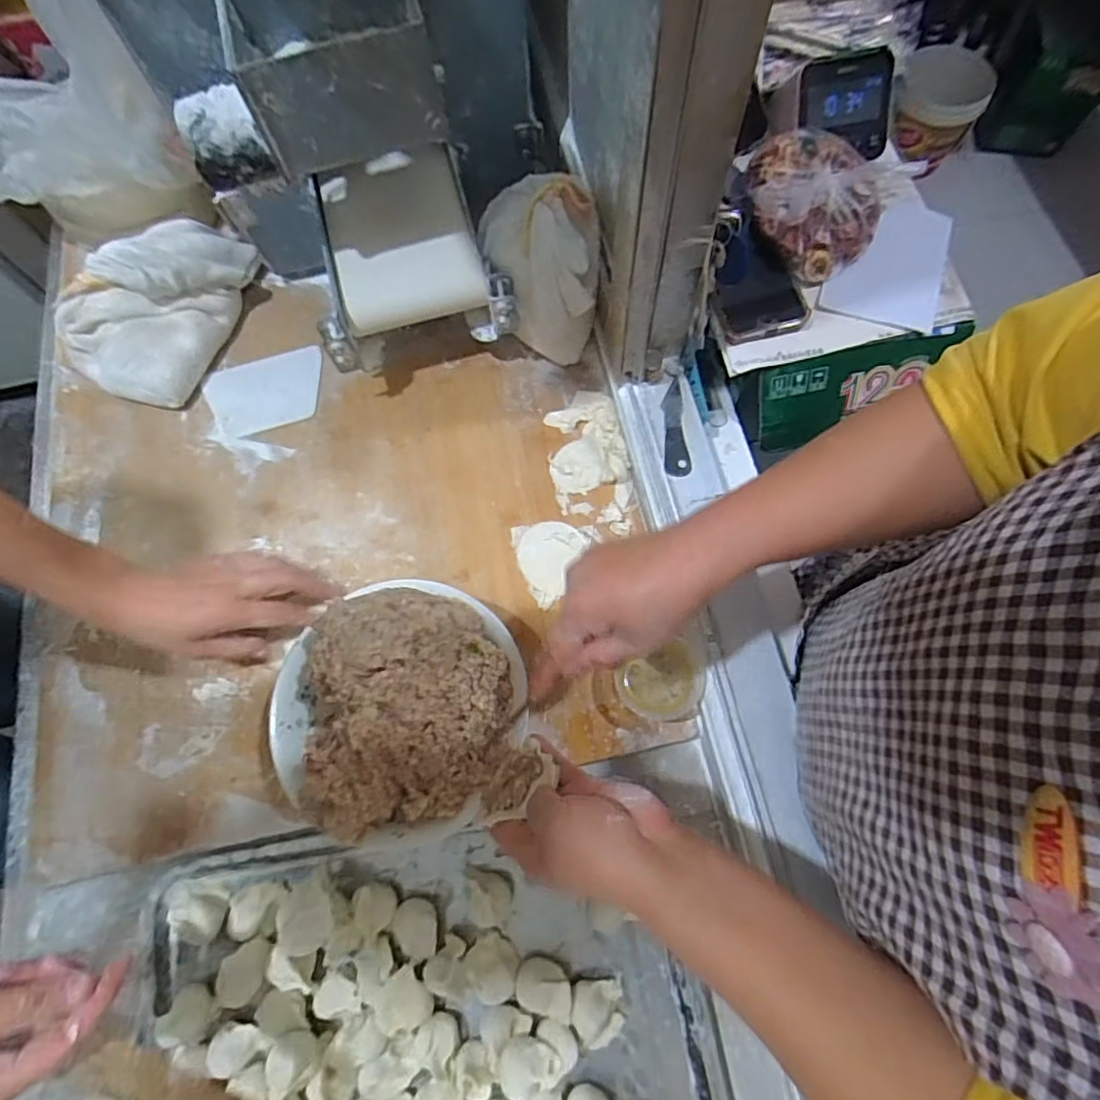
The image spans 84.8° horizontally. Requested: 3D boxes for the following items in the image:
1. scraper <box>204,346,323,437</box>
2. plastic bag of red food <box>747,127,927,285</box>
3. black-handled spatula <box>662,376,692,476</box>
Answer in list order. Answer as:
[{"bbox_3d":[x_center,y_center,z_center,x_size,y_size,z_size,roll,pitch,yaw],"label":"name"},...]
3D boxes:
[{"bbox_3d":[-0.296,-0.165,0.631,0.120,0.005,0.080,-14,77,-1],"label":"scraper"},{"bbox_3d":[0.260,-0.350,0.588,0.138,0.044,0.151,40,77,14],"label":"plastic bag of red food"},{"bbox_3d":[0.121,-0.119,0.579,0.024,0.005,0.104,0,72,2],"label":"black-handled spatula"}]

